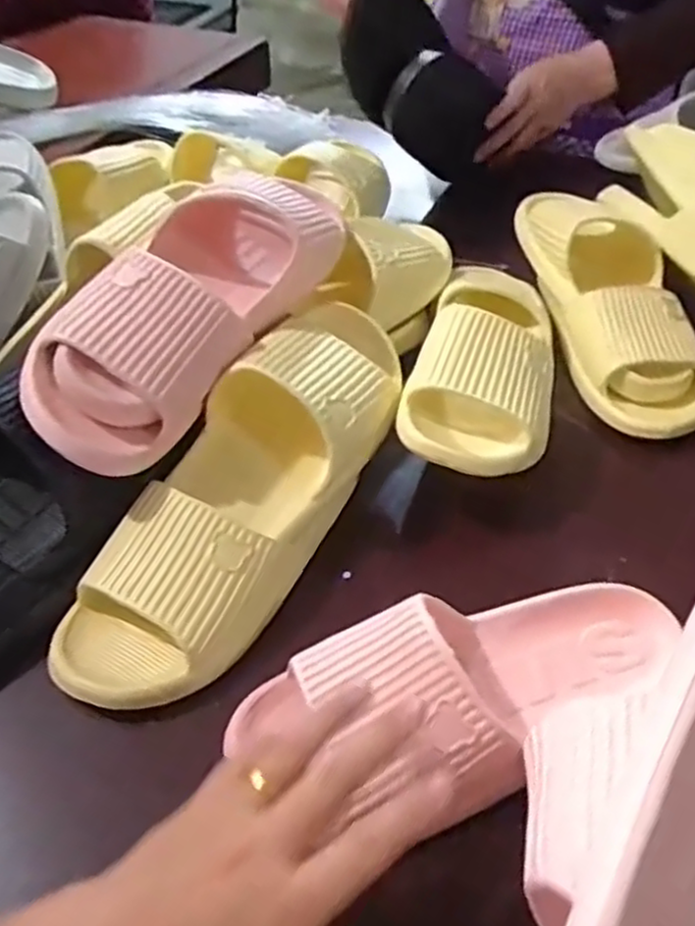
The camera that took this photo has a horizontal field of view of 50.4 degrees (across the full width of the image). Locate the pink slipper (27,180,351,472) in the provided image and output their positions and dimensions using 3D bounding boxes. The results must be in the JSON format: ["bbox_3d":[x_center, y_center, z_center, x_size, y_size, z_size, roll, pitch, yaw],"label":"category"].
[{"bbox_3d":[-0.089,-0.109,0.482,0.081,0.100,0.279,30,54,28],"label":"pink slipper"}]

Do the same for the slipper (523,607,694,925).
[{"bbox_3d":[0.139,0.151,0.338,0.063,0.096,0.254,-6,26,44],"label":"slipper"}]

